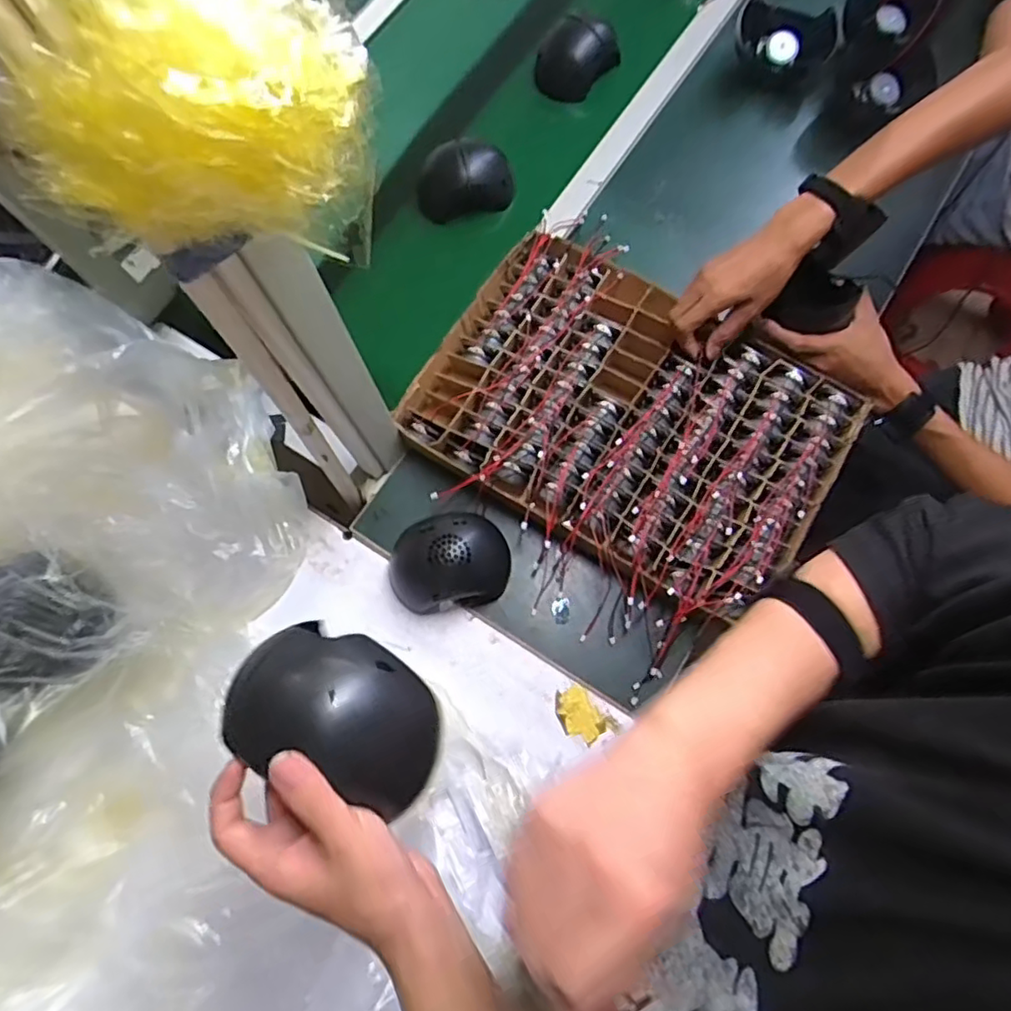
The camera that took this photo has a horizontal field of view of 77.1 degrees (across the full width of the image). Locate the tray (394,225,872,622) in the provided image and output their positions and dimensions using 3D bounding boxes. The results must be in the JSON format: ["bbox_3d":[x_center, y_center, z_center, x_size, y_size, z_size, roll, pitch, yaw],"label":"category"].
[{"bbox_3d":[0.135,-0.098,0.729,0.450,0.060,0.329,31,78,11],"label":"tray"}]

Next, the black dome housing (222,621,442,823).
[{"bbox_3d":[-0.098,0.119,0.366,0.120,0.062,0.087,17,70,7],"label":"black dome housing"}]

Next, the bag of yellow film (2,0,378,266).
[{"bbox_3d":[-0.126,-0.167,0.264,0.136,0.091,0.087,1,75,4],"label":"bag of yellow film"}]

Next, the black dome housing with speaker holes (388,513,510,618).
[{"bbox_3d":[-0.063,0.060,0.682,0.131,0.065,0.098,-9,74,1],"label":"black dome housing with speaker holes"}]

